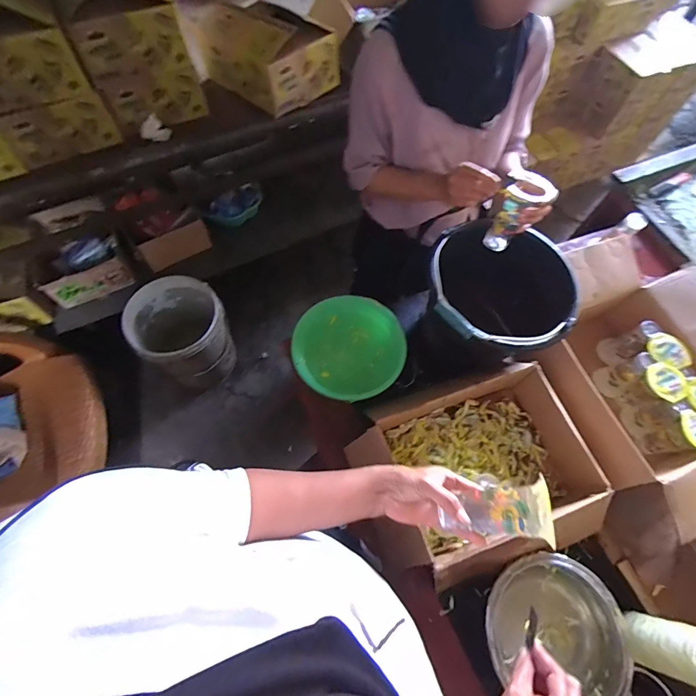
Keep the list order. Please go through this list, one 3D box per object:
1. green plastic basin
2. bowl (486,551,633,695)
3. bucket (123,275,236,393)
[{"bbox_3d":[0.004,-0.001,0.813,0.228,0.065,0.212,1,66,-2],"label":"green plastic basin"},{"bbox_3d":[0.346,0.469,0.637,0.224,0.076,0.210,1,66,-2],"label":"bowl"},{"bbox_3d":[-0.596,-0.047,1.397,0.304,0.339,0.299,1,66,-2],"label":"bucket"}]

